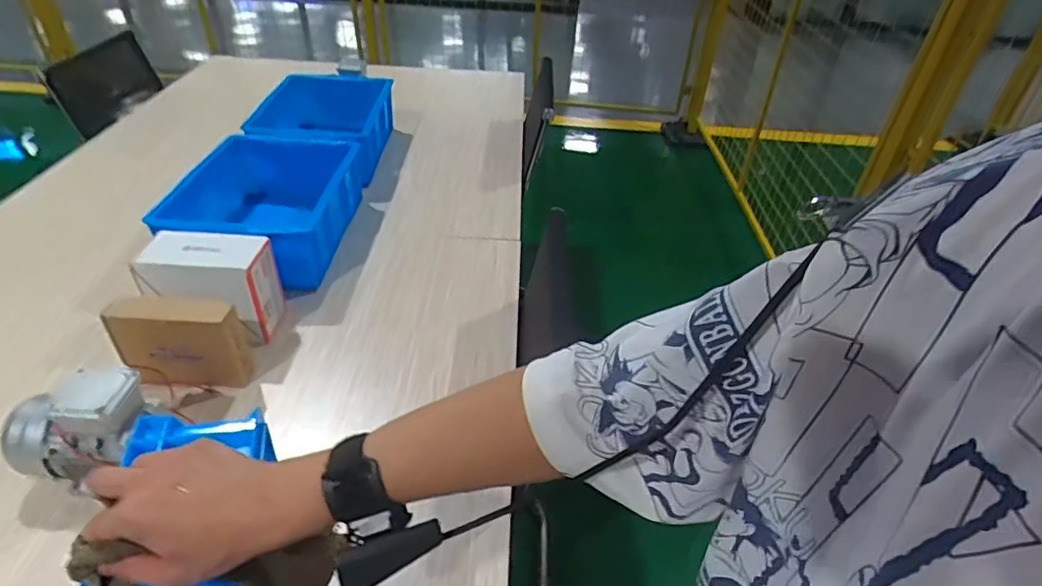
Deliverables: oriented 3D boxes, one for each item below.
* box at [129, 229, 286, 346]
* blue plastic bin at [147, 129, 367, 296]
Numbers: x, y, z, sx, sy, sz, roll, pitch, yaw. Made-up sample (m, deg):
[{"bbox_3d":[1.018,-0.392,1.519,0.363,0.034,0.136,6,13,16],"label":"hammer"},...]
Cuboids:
[{"bbox_3d":[-0.539,-0.003,1.034,0.199,0.184,0.107,3,38,0],"label":"box"},{"bbox_3d":[-0.545,-0.185,1.265,0.313,0.151,0.416,3,38,-1],"label":"blue plastic bin"}]

